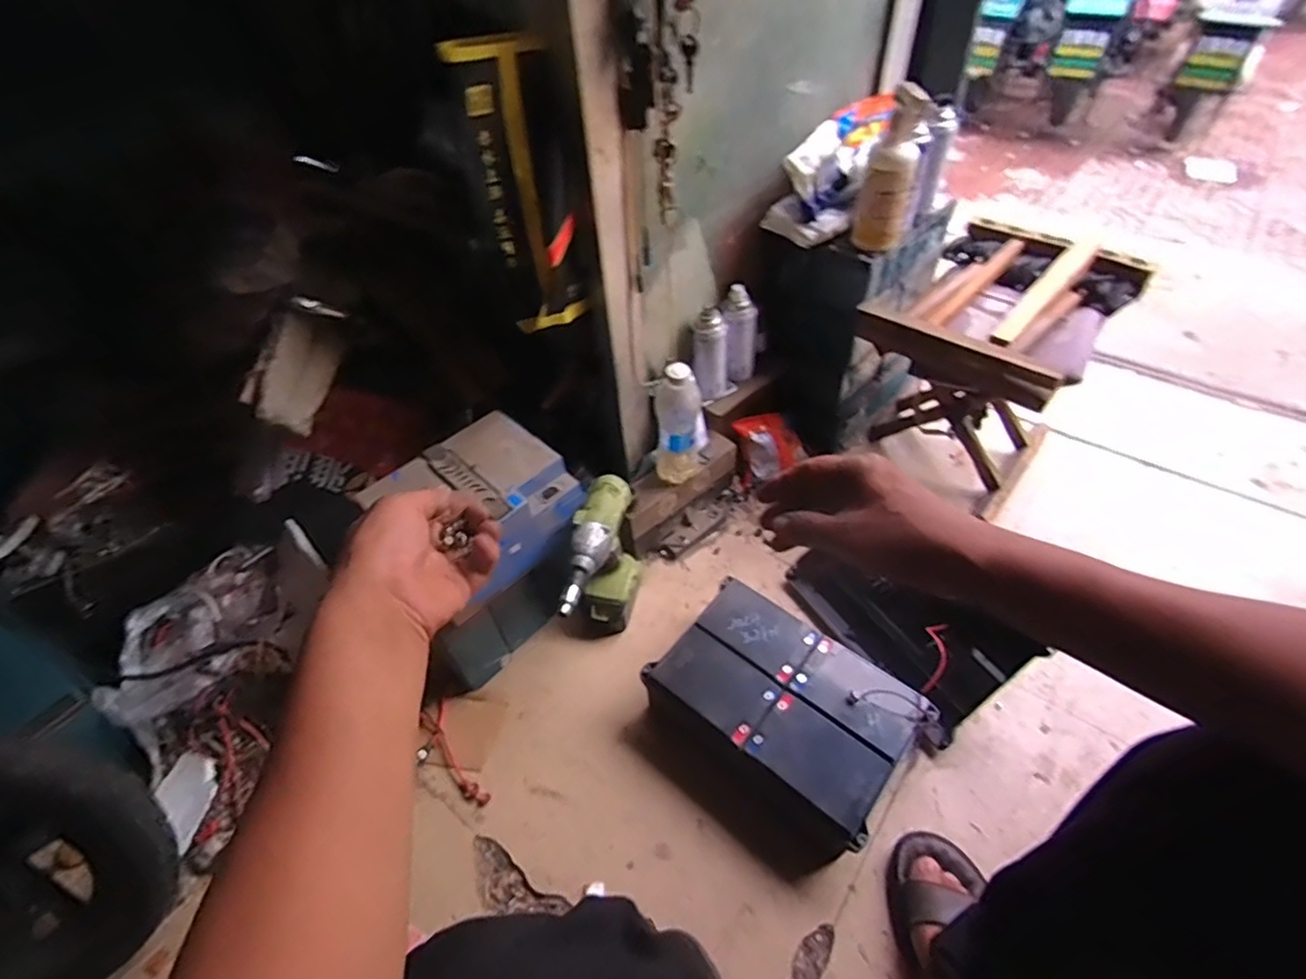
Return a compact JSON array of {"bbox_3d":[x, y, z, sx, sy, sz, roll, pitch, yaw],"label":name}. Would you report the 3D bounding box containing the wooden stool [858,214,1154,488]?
[{"bbox_3d":[0.567,-0.213,1.076,0.298,0.330,0.358,34,59,30],"label":"wooden stool"}]

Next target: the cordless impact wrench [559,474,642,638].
[{"bbox_3d":[-0.073,0.128,0.875,0.082,0.223,0.218,1,49,6],"label":"cordless impact wrench"}]

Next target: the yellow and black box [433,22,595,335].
[{"bbox_3d":[-0.142,-0.321,0.694,0.117,0.292,0.073,-10,48,-4],"label":"yellow and black box"}]

